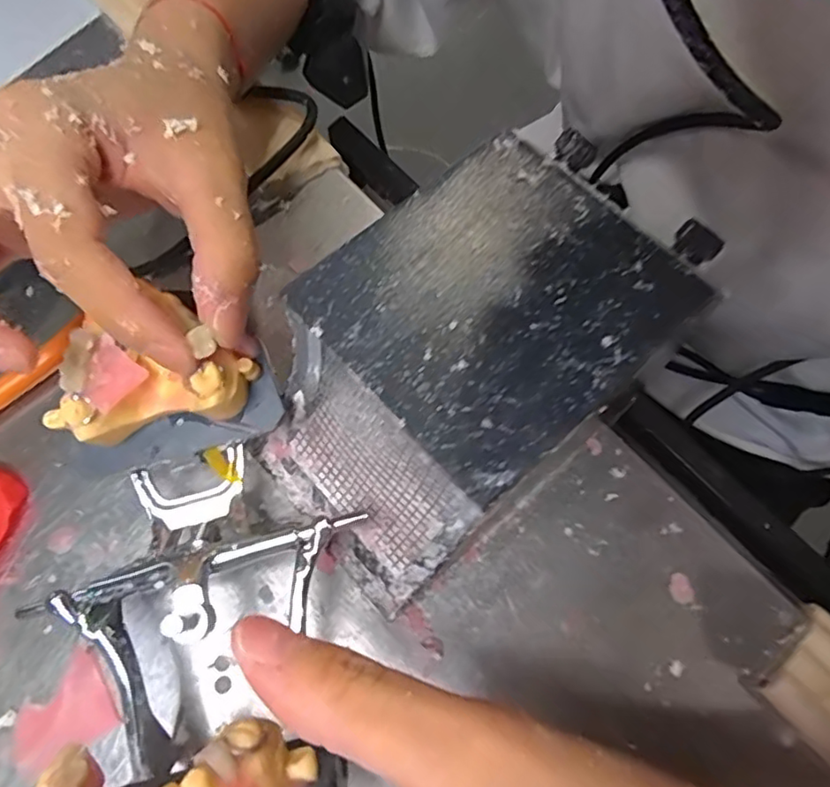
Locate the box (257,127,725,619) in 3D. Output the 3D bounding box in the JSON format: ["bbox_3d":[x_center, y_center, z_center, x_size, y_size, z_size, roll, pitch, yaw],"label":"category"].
[{"bbox_3d":[0.015,-0.005,0.201,0.130,0.087,0.084,-38,72,-13],"label":"box"}]

